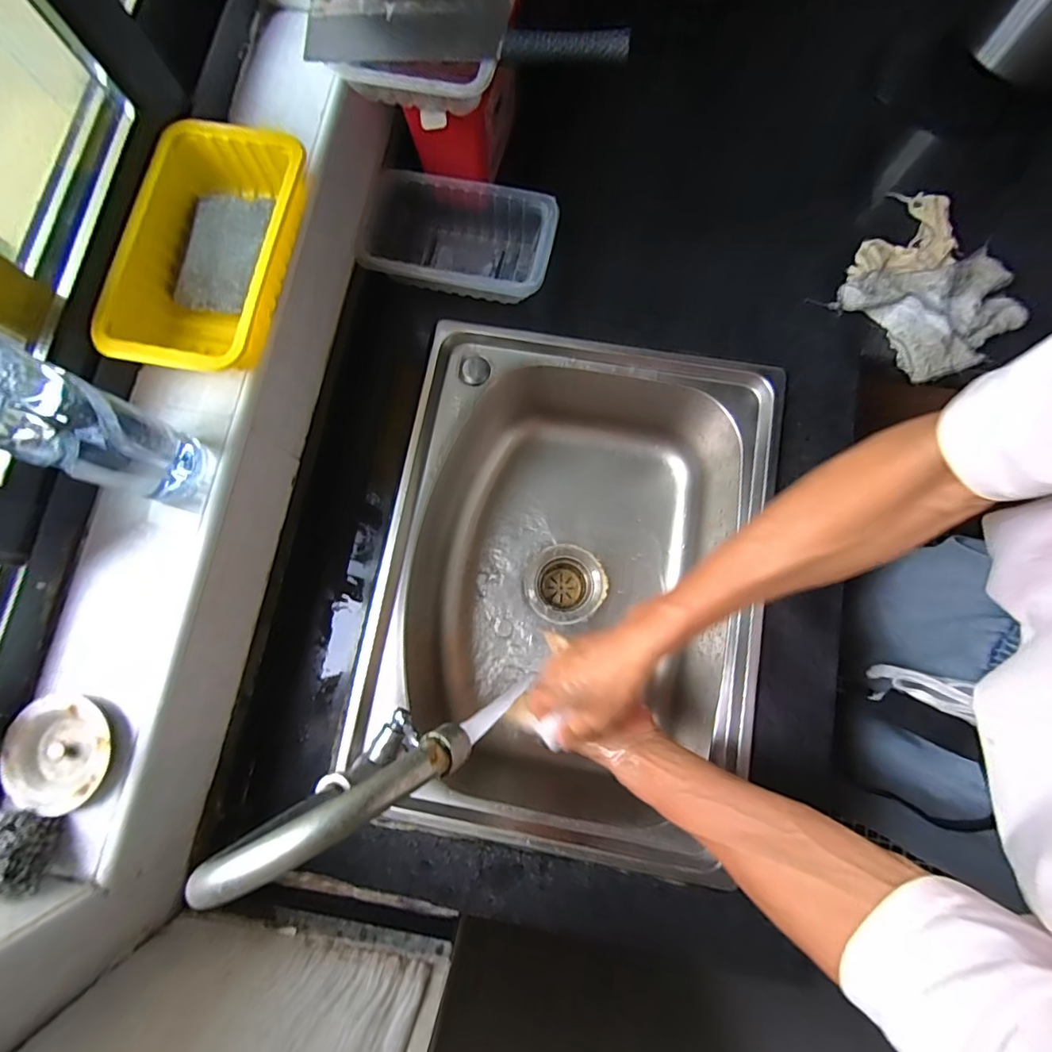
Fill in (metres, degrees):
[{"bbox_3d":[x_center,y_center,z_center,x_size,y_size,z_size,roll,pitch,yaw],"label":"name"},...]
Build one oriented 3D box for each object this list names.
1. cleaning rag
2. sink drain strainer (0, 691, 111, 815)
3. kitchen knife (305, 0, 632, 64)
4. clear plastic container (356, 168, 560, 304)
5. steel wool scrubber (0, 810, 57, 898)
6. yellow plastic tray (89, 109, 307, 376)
[{"bbox_3d":[0.478,-0.280,0.592,0.175,0.034,0.189,-40,82,-6],"label":"cleaning rag"},{"bbox_3d":[-0.355,0.173,0.380,0.078,0.013,0.081,0,79,1],"label":"sink drain strainer"},{"bbox_3d":[-0.055,-0.459,0.451,0.288,0.023,0.084,4,80,1],"label":"kitchen knife"},{"bbox_3d":[-0.078,-0.331,0.595,0.216,0.068,0.126,12,80,3],"label":"clear plastic container"},{"bbox_3d":[-0.366,0.226,0.353,0.063,0.045,0.039,23,81,5],"label":"steel wool scrubber"},{"bbox_3d":[-0.271,-0.230,0.430,0.121,0.052,0.220,13,80,3],"label":"yellow plastic tray"}]

